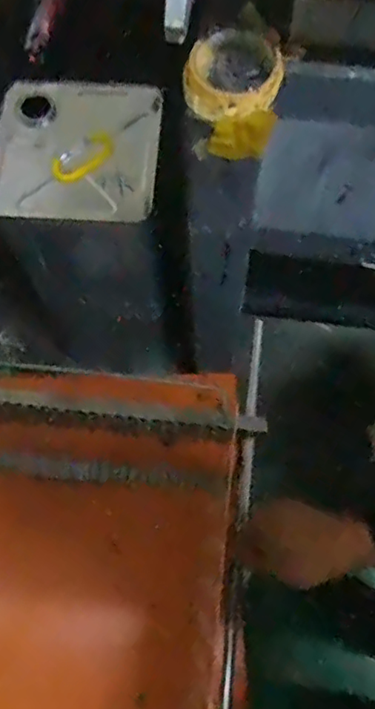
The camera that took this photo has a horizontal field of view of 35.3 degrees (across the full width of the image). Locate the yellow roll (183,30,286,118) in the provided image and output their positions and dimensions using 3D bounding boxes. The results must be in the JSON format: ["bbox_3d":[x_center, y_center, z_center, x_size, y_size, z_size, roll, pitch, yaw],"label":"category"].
[{"bbox_3d":[0.042,-0.260,0.552,0.089,0.025,0.086,0,71,1],"label":"yellow roll"}]

